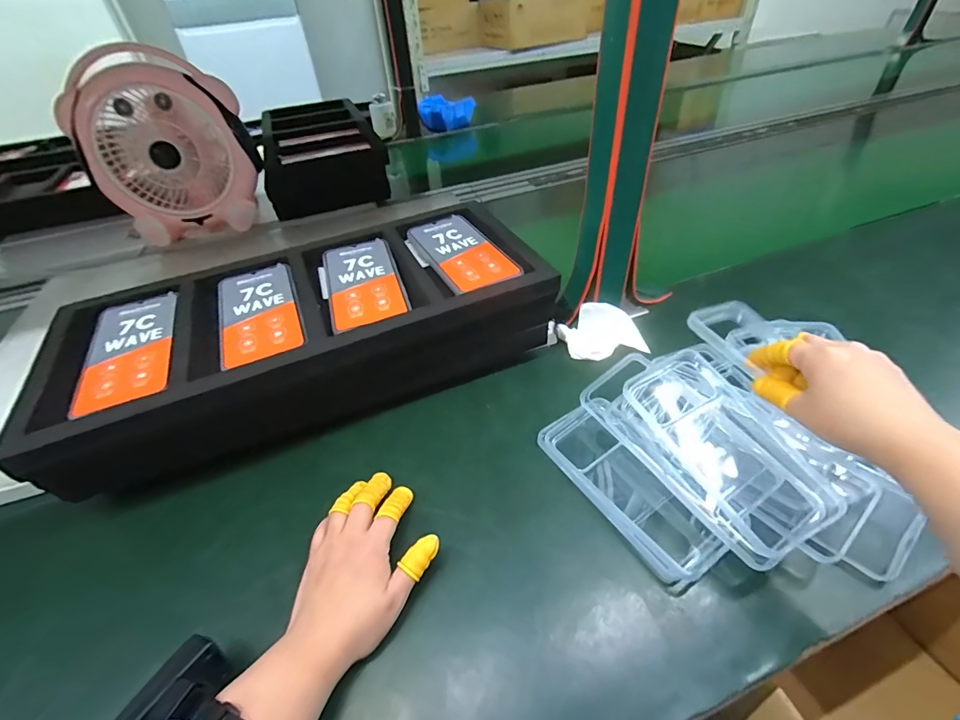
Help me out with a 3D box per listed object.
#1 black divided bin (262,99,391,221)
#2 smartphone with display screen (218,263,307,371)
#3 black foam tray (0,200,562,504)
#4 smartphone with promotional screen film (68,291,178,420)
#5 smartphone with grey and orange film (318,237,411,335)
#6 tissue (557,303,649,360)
[{"bbox_3d":[-0.347,-0.463,0.953,0.224,0.096,0.445,-16,44,-12],"label":"black divided bin"},{"bbox_3d":[-0.225,-0.051,0.442,0.075,0.009,0.161,-19,45,-14],"label":"smartphone with display screen"},{"bbox_3d":[-0.176,-0.031,0.484,0.468,0.111,0.217,-20,45,-16],"label":"black foam tray"},{"bbox_3d":[-0.333,-0.013,0.413,0.070,0.007,0.171,-19,45,-15],"label":"smartphone with promotional screen film"},{"bbox_3d":[-0.132,-0.087,0.474,0.083,0.007,0.172,-16,44,-11],"label":"smartphone with grey and orange film"},{"bbox_3d":[0.147,-0.035,0.513,0.094,0.035,0.064,-14,44,-9],"label":"tissue"}]

